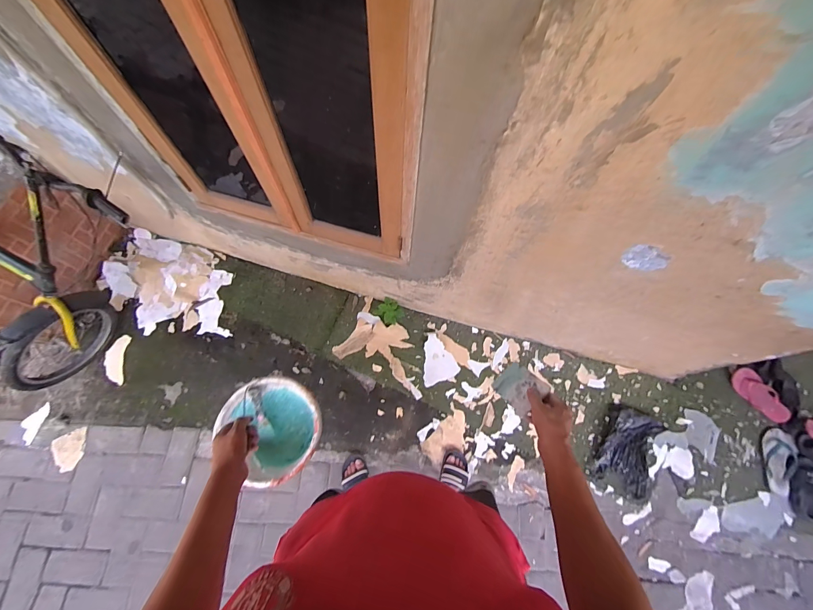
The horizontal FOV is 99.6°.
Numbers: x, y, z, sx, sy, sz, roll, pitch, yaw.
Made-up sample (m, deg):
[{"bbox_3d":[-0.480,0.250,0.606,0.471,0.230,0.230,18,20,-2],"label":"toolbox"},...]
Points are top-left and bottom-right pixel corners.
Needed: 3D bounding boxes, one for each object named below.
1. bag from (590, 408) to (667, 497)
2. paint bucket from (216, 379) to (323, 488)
[{"bbox_3d":[0.886,0.576,1.353,0.220,0.070,0.306,25,70,7],"label":"bag"},{"bbox_3d":[-0.330,0.323,0.920,0.226,0.194,0.239,1,69,-2],"label":"paint bucket"}]

